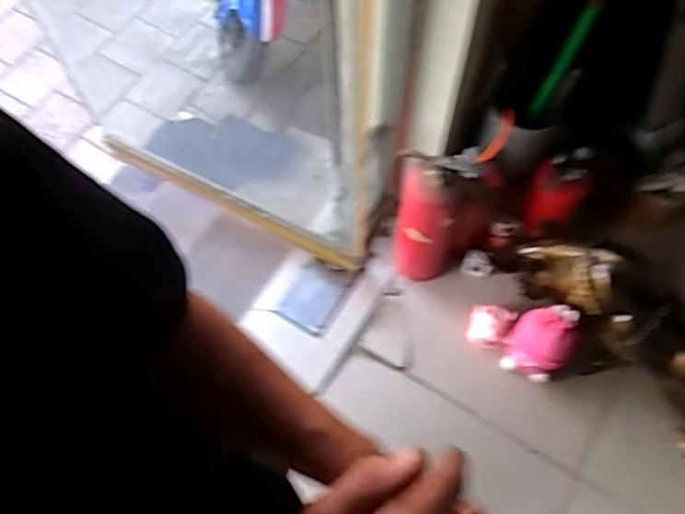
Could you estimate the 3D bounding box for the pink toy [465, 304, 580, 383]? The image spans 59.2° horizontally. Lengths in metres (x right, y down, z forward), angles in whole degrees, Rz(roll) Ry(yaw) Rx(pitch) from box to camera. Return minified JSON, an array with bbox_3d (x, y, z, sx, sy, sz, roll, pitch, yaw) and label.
[{"bbox_3d":[0.413,0.176,1.401,0.218,0.196,0.119,22,67,10],"label":"pink toy"}]

